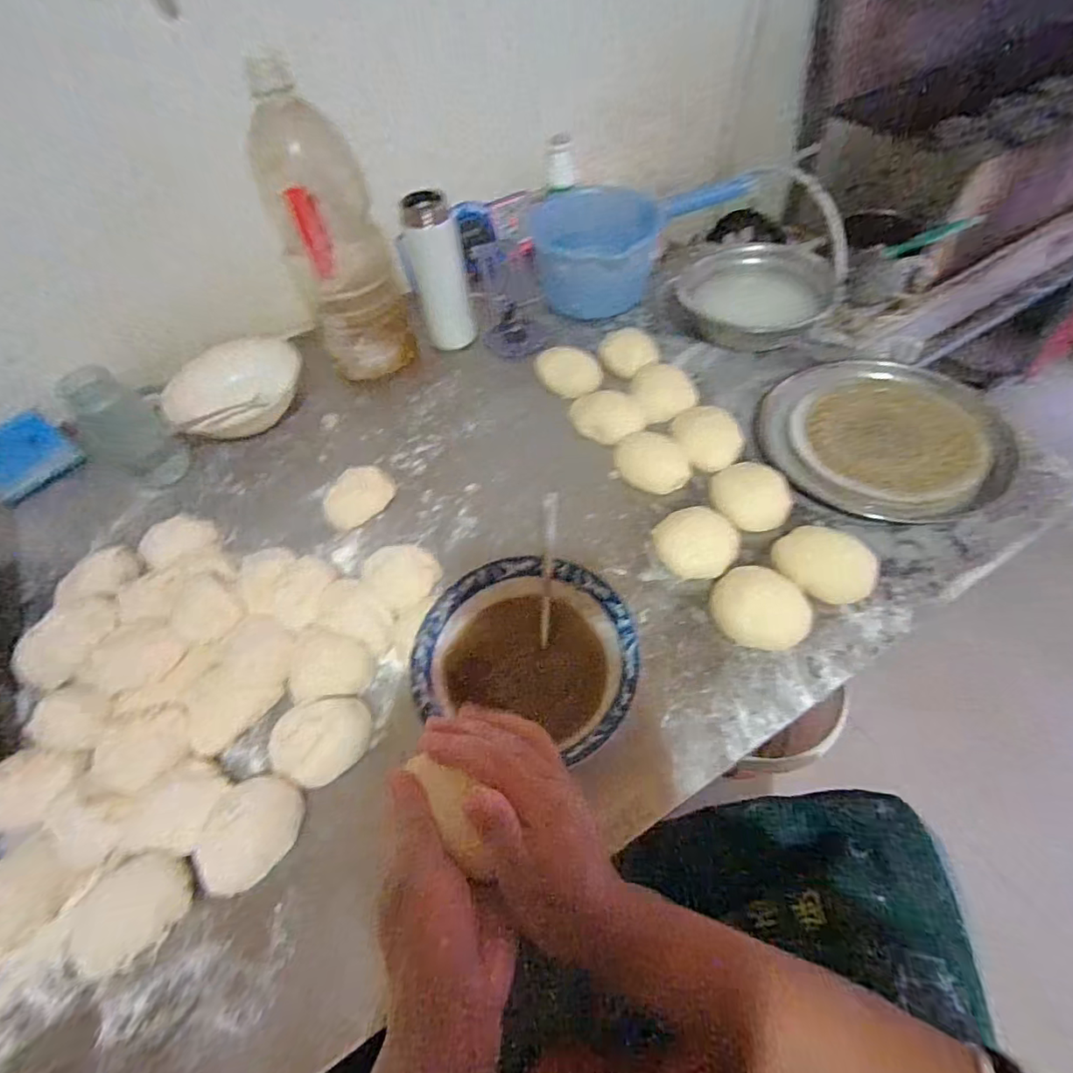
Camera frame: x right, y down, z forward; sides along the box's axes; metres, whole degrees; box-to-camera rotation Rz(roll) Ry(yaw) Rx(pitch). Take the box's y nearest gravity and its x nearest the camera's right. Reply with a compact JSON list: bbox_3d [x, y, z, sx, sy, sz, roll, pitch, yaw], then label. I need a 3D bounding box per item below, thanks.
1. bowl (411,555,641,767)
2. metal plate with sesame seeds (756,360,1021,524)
[{"bbox_3d":[-0.007,0.095,0.430,0.171,0.052,0.159,-3,55,4],"label":"bowl"},{"bbox_3d":[0.360,-0.112,0.553,0.224,0.034,0.214,-3,55,4],"label":"metal plate with sesame seeds"}]

